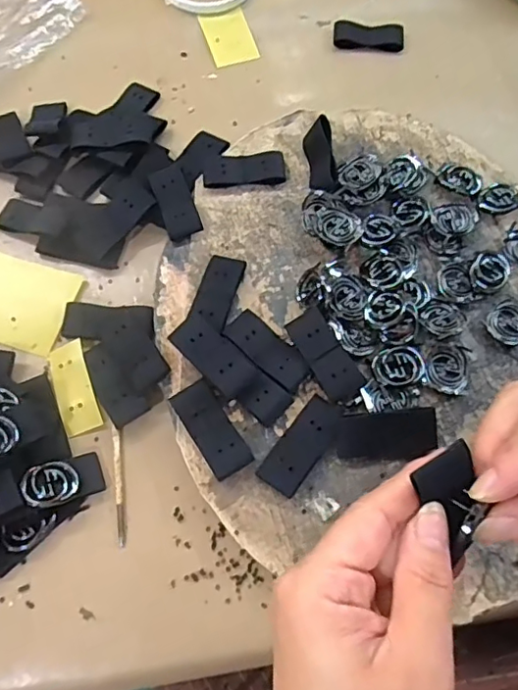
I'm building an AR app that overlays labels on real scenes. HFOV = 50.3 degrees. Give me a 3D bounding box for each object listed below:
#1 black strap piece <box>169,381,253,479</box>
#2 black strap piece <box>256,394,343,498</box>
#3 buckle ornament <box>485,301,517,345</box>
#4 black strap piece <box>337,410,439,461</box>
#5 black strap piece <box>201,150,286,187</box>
[{"bbox_3d":[-0.029,0.051,0.338,0.025,0.009,0.060,-31,71,-13],"label":"black strap piece"},{"bbox_3d":[0.027,0.059,0.332,0.025,0.005,0.062,33,70,14],"label":"black strap piece"},{"bbox_3d":[0.165,-0.015,0.364,0.026,0.004,0.029,32,71,12],"label":"buckle ornament"},{"bbox_3d":[0.078,0.055,0.336,0.059,0.004,0.028,-5,91,1],"label":"black strap piece"},{"bbox_3d":[-0.011,-0.131,0.408,0.060,0.009,0.025,-3,68,-2],"label":"black strap piece"}]

